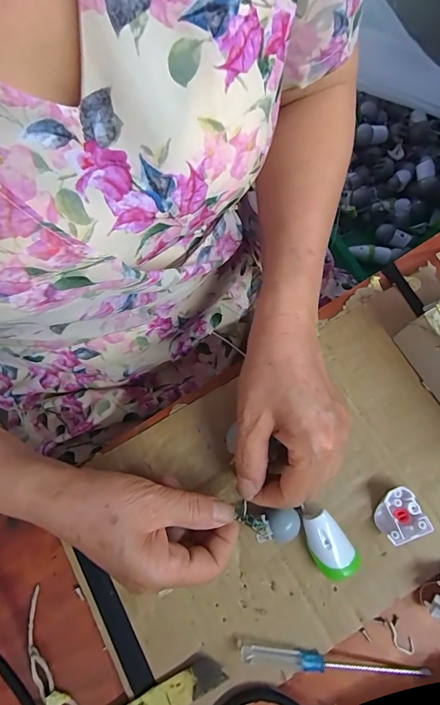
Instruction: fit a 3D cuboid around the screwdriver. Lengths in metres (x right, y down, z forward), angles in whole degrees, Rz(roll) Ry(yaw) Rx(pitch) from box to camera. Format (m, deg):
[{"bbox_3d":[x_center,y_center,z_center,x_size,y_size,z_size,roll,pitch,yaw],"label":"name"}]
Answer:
[{"bbox_3d":[0.075,0.207,0.250,0.124,0.011,0.011,6,75,3],"label":"screwdriver"}]

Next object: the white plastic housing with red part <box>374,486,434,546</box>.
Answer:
[{"bbox_3d":[0.128,0.117,0.272,0.030,0.018,0.033,-20,75,-4],"label":"white plastic housing with red part"}]

